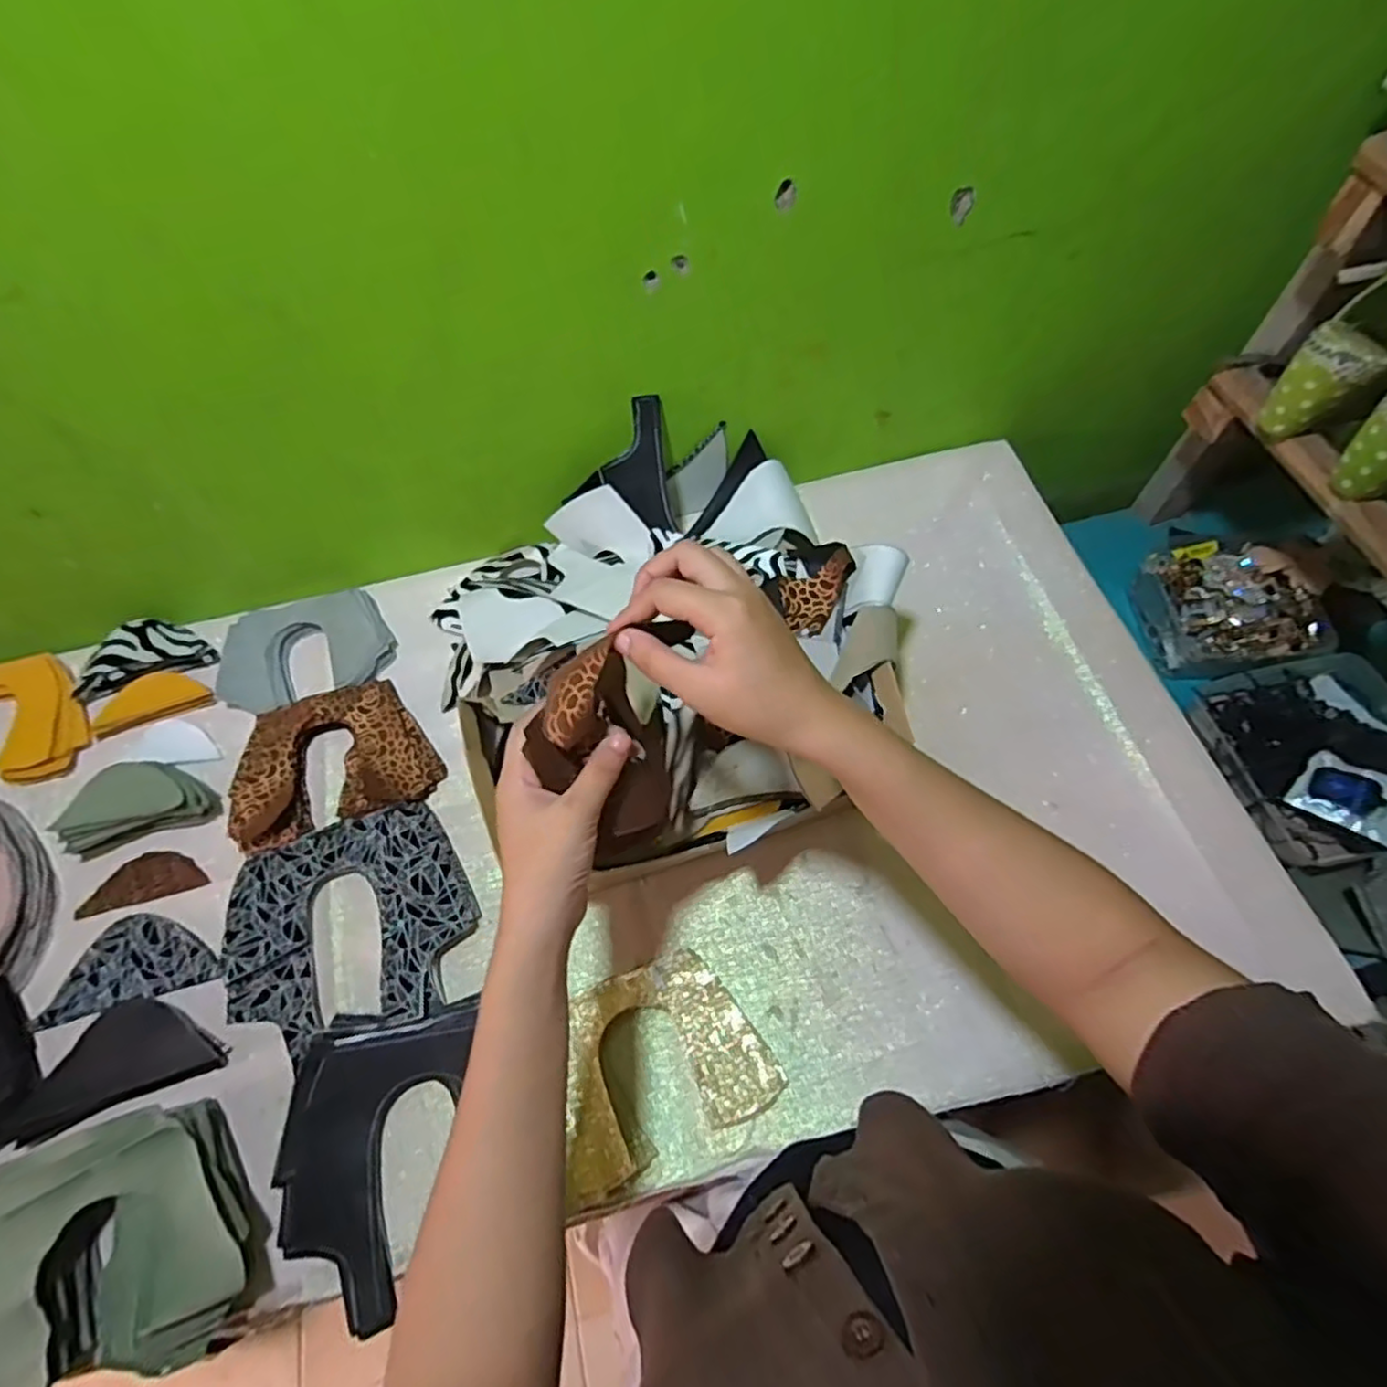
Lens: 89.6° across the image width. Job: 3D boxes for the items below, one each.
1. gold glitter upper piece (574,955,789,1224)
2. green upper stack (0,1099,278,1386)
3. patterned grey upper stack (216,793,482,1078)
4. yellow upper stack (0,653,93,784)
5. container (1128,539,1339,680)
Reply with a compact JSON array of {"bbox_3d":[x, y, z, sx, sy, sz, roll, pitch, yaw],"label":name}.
[{"bbox_3d":[-0.031,0.277,0.531,0.165,0.014,0.127,-21,66,-13],"label":"gold glitter upper piece"},{"bbox_3d":[-0.396,0.372,0.460,0.184,0.043,0.151,-25,64,-11],"label":"green upper stack"},{"bbox_3d":[-0.284,0.188,0.571,0.198,0.013,0.172,-17,62,-7],"label":"patterned grey upper stack"},{"bbox_3d":[-0.677,0.030,0.670,0.164,0.029,0.134,-15,62,-6],"label":"yellow upper stack"},{"bbox_3d":[0.603,-0.096,0.797,0.159,0.070,0.162,-4,62,0],"label":"container"}]

